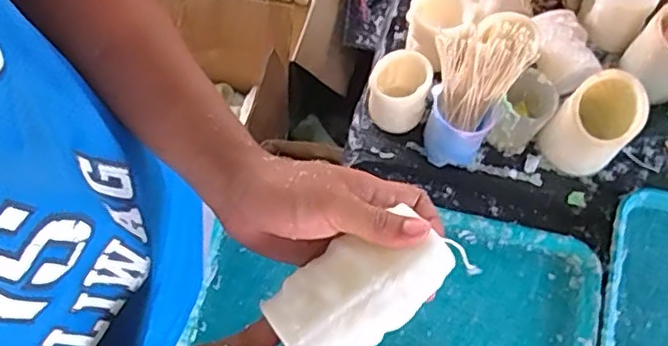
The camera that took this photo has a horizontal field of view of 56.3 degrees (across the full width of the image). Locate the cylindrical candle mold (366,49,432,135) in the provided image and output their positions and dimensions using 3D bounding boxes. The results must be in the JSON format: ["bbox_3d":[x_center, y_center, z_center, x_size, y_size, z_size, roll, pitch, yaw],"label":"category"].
[{"bbox_3d":[0.076,-0.095,0.733,0.067,0.079,0.062,0,70,0],"label":"cylindrical candle mold"}]

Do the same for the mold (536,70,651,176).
[{"bbox_3d":[0.292,-0.053,0.705,0.078,0.104,0.076,0,70,0],"label":"mold"}]

